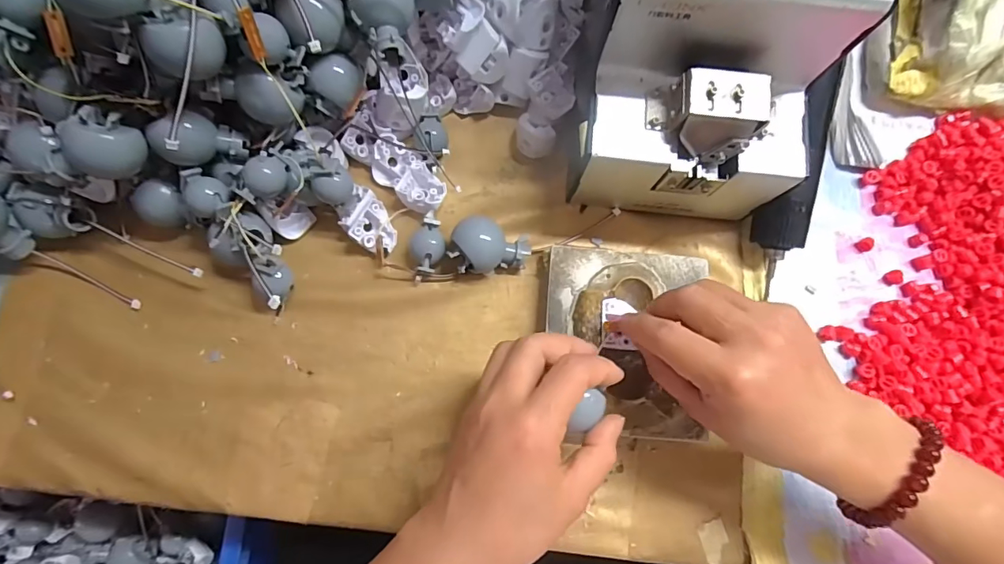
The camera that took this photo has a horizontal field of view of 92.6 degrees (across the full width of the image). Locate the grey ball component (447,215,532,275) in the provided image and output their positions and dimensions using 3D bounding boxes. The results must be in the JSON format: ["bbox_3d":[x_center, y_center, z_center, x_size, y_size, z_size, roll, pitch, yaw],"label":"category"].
[{"bbox_3d":[-0.007,-0.024,0.321,0.051,0.029,0.034,-7,78,-2],"label":"grey ball component"}]

